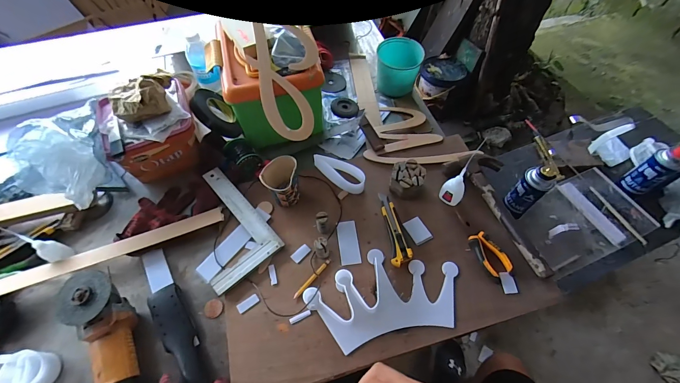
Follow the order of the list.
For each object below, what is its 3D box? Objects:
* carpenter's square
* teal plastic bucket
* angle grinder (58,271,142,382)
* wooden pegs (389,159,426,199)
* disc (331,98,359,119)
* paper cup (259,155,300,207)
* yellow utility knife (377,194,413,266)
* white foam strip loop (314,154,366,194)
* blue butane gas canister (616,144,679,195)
[{"bbox_3d":[-0.246,0.069,0.635,0.146,0.021,0.247,-37,64,-20],"label":"carpenter's square"},{"bbox_3d":[0.161,-0.342,0.847,0.116,0.106,0.127,-1,58,1],"label":"teal plastic bucket"},{"bbox_3d":[-0.370,0.267,0.498,0.080,0.071,0.288,-26,74,-14],"label":"angle grinder"},{"bbox_3d":[0.147,-0.025,0.668,0.074,0.049,0.075,-1,58,1],"label":"wooden pegs"},{"bbox_3d":[0.013,-0.227,0.832,0.073,0.007,0.087,-3,58,-1],"label":"disc"},{"bbox_3d":[-0.120,-0.014,0.641,0.069,0.091,0.080,2,58,3],"label":"paper cup"},{"bbox_3d":[0.112,0.073,0.627,0.041,0.014,0.159,-5,58,-2],"label":"yellow utility knife"},{"bbox_3d":[-0.002,-0.042,0.691,0.129,0.050,0.042,30,63,19],"label":"white foam strip loop"},{"bbox_3d":[0.818,-0.058,0.791,0.081,0.146,0.071,-16,61,-9],"label":"blue butane gas canister"}]

